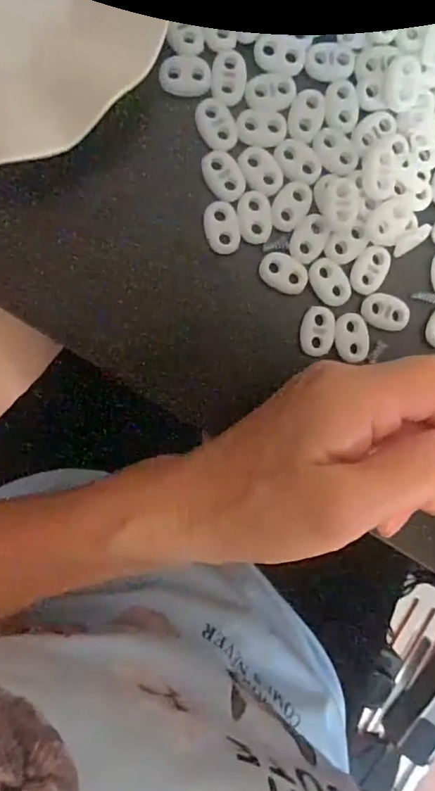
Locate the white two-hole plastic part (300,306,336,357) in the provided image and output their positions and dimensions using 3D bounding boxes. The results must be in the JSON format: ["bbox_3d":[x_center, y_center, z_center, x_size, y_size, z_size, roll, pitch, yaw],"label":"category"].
[{"bbox_3d":[0.046,-0.029,0.239,0.015,0.004,0.022,4,92,-7],"label":"white two-hole plastic part"}]

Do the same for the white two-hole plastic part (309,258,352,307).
[{"bbox_3d":[0.051,-0.052,0.237,0.016,0.004,0.022,-26,95,-5],"label":"white two-hole plastic part"}]

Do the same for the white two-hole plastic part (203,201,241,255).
[{"bbox_3d":[0.002,-0.074,0.232,0.015,0.004,0.022,-11,94,-6],"label":"white two-hole plastic part"}]

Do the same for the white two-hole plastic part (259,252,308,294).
[{"bbox_3d":[0.030,-0.055,0.236,0.022,0.004,0.015,25,90,-7],"label":"white two-hole plastic part"}]

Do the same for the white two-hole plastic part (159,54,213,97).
[{"bbox_3d":[-0.014,-0.138,0.227,0.021,0.004,0.016,2,93,-7],"label":"white two-hole plastic part"}]

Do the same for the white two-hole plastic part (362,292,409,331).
[{"bbox_3d":[0.078,-0.038,0.241,0.023,0.004,0.015,21,90,-7],"label":"white two-hole plastic part"}]

